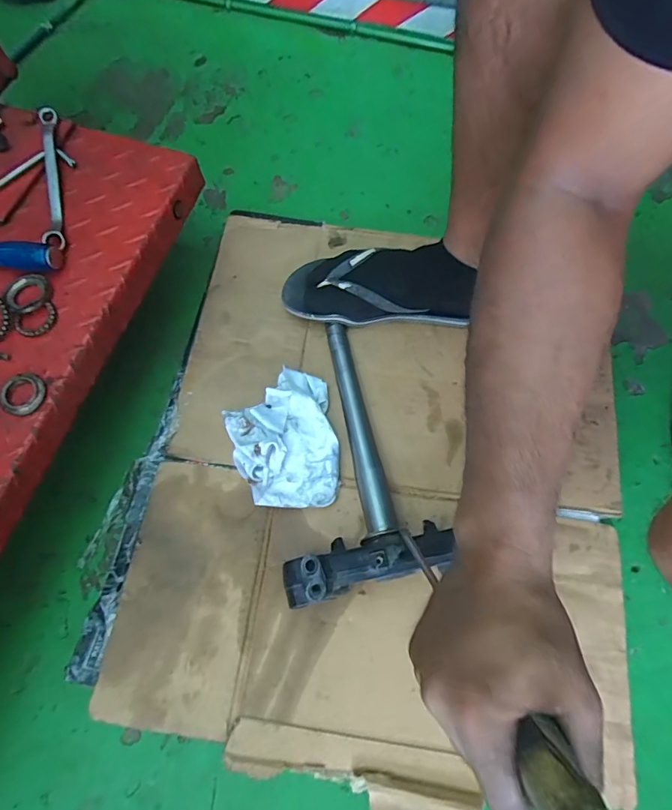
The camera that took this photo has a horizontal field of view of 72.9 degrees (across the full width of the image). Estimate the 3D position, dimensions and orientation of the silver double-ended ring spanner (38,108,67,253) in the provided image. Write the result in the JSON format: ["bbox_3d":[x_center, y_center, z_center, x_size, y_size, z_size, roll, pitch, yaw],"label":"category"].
[{"bbox_3d":[-0.308,-0.247,0.493,0.018,0.017,0.193,-14,71,-2],"label":"silver double-ended ring spanner"}]

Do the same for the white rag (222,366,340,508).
[{"bbox_3d":[-0.062,0.036,0.515,0.117,0.051,0.158,-10,70,-2],"label":"white rag"}]

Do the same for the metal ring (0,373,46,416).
[{"bbox_3d":[-0.284,-0.010,0.414,0.035,0.012,0.039,36,76,14],"label":"metal ring"}]

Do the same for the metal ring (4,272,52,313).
[{"bbox_3d":[-0.304,-0.111,0.447,0.043,0.010,0.044,-1,71,3],"label":"metal ring"}]

